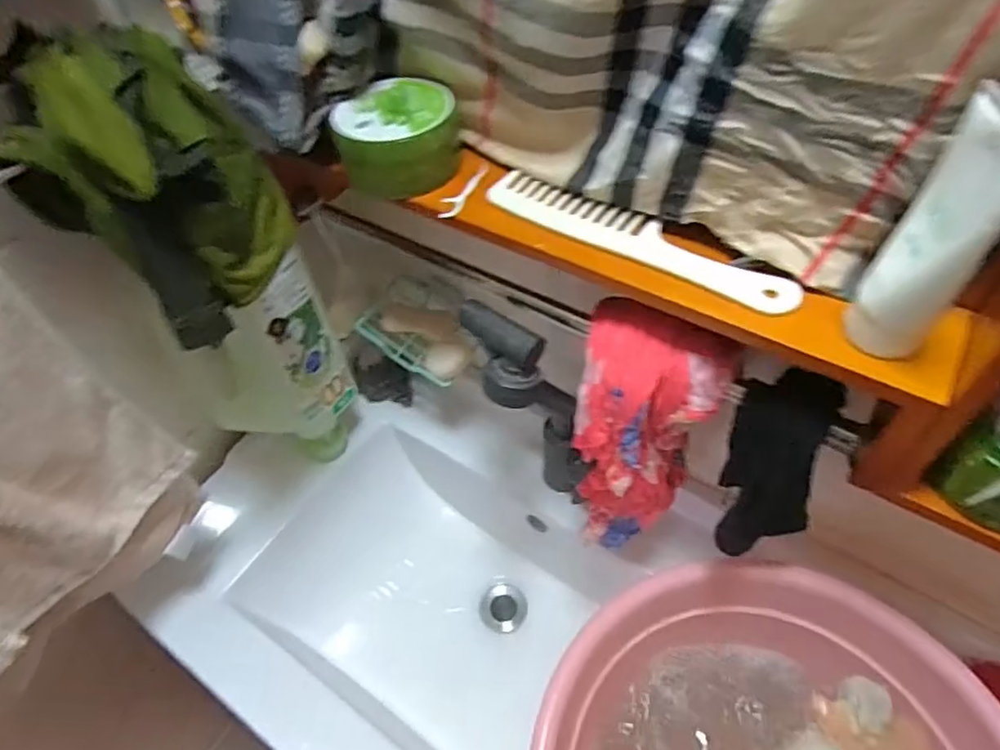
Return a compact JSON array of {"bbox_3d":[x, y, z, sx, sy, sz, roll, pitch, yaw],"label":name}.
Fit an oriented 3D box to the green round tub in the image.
[{"bbox_3d":[-0.082,-0.192,0.501,0.094,0.058,0.088,-2,51,2],"label":"green round tub"}]

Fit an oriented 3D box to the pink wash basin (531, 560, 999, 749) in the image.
[{"bbox_3d":[0.210,0.339,0.487,0.348,0.119,0.341,-2,51,2],"label":"pink wash basin"}]

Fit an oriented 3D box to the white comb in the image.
[{"bbox_3d":[0.093,-0.097,0.437,0.235,0.011,0.037,29,59,24],"label":"white comb"}]

